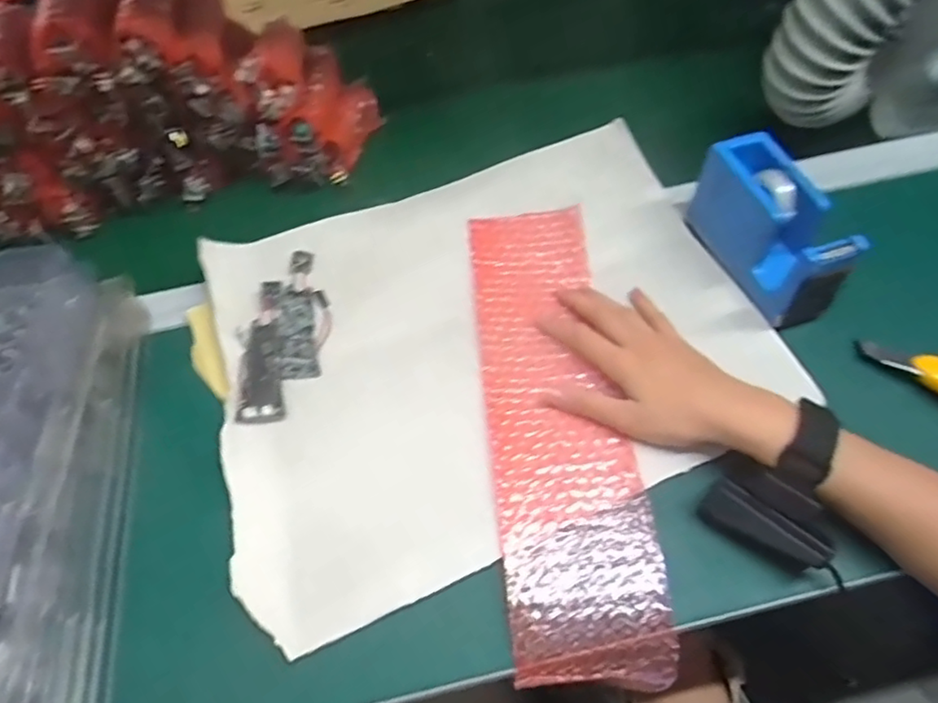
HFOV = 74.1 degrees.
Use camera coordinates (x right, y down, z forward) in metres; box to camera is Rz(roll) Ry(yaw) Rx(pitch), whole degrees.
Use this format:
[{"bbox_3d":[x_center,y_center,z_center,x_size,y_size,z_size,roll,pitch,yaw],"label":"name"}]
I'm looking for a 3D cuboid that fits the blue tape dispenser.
[{"bbox_3d":[0.220,-0.092,0.459,0.048,0.075,0.134,-20,58,-9],"label":"blue tape dispenser"}]

